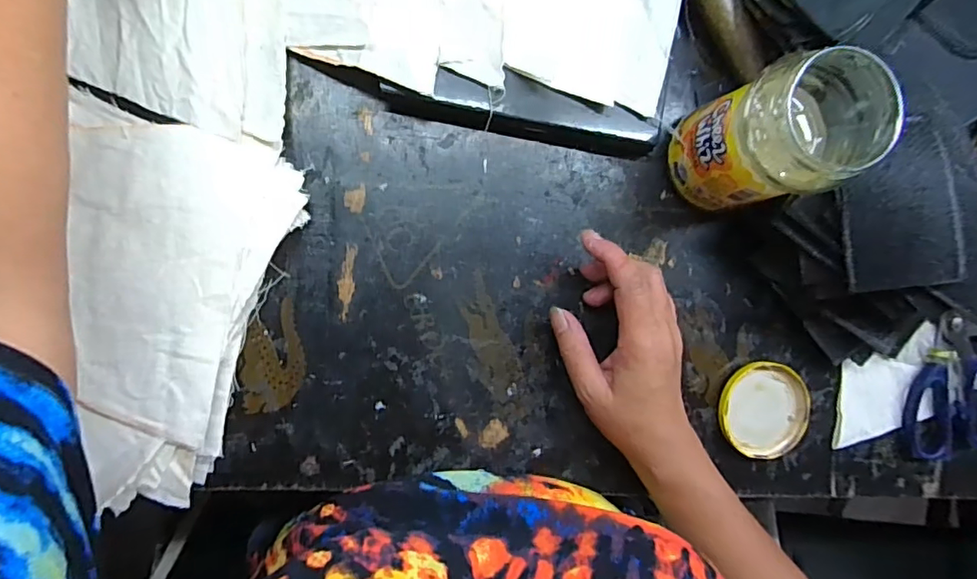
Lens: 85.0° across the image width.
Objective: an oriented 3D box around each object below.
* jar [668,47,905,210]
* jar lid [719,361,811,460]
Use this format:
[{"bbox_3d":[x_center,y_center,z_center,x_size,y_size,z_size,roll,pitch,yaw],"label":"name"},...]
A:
[{"bbox_3d":[0.176,-0.093,0.341,0.071,0.131,0.067,-1,93,-10],"label":"jar"},{"bbox_3d":[0.213,0.093,0.413,0.072,0.012,0.074,-1,93,-10],"label":"jar lid"}]

